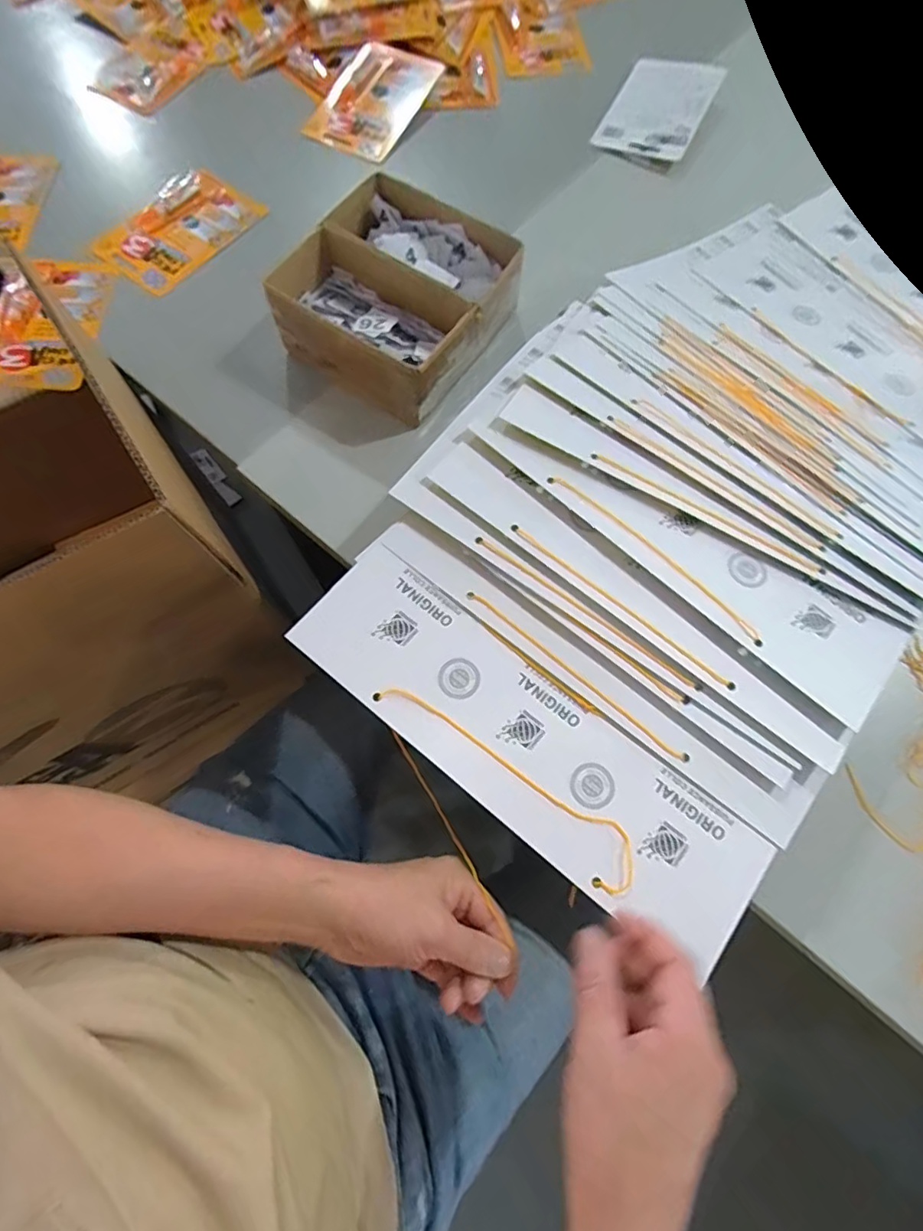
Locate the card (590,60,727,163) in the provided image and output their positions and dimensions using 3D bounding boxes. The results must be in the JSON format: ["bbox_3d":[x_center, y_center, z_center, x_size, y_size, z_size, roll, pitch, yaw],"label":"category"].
[{"bbox_3d":[0.227,-0.585,0.632,0.103,0.010,0.137,27,83,8],"label":"card"}]

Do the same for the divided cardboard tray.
[{"bbox_3d":[-0.059,-0.297,0.516,0.174,0.069,0.177,32,74,10],"label":"divided cardboard tray"}]

